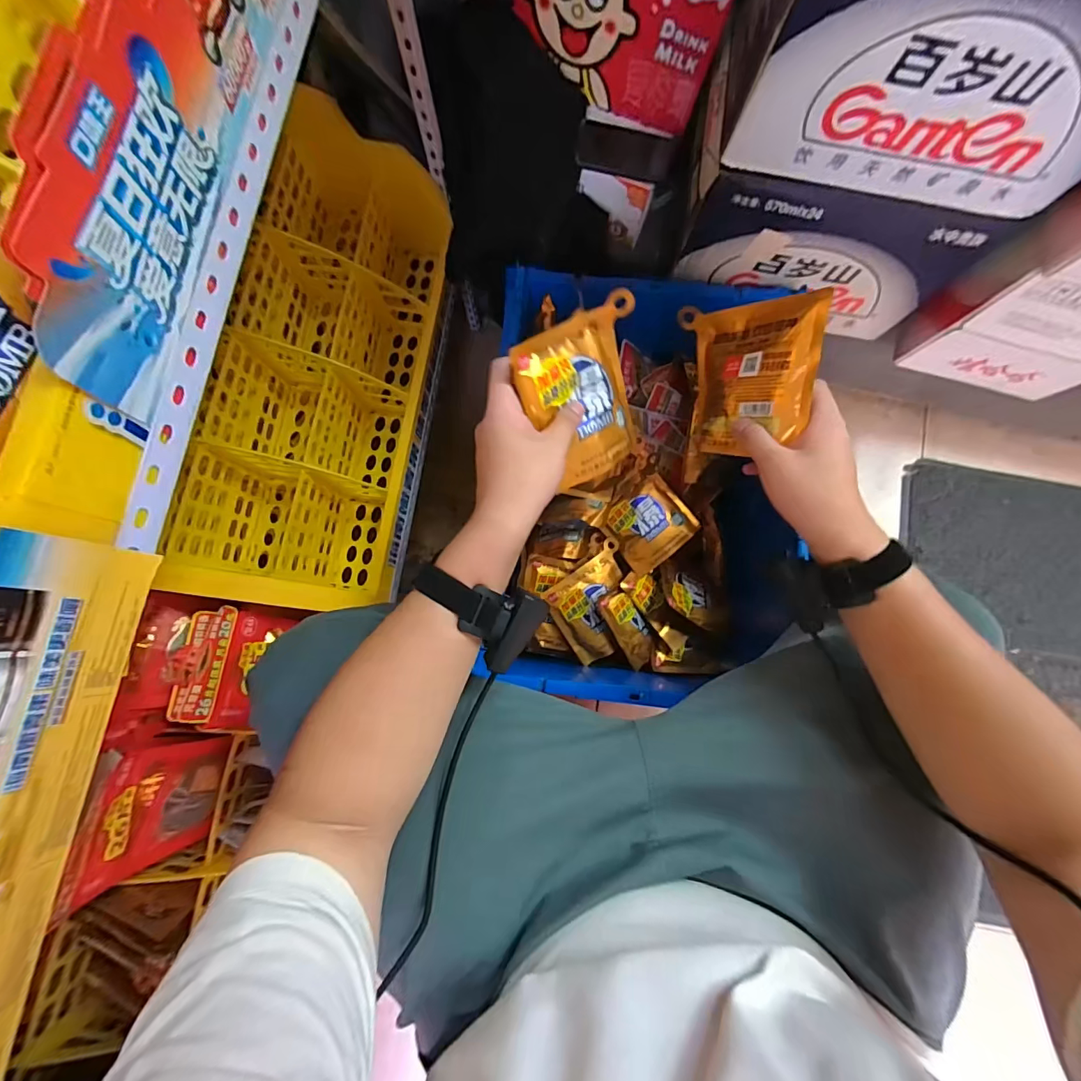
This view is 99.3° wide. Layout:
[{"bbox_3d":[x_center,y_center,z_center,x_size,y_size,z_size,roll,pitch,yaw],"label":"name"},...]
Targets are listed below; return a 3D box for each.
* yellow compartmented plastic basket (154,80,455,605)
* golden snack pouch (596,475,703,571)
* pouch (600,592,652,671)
[{"bbox_3d":[-0.286,-0.255,0.681,0.226,0.191,0.637,9,82,-2],"label":"yellow compartmented plastic basket"},{"bbox_3d":[0.169,-0.028,0.715,0.127,0.028,0.114,-40,86,-7],"label":"golden snack pouch"},{"bbox_3d":[0.136,0.132,0.693,0.051,0.014,0.120,-29,98,-6],"label":"pouch"}]

